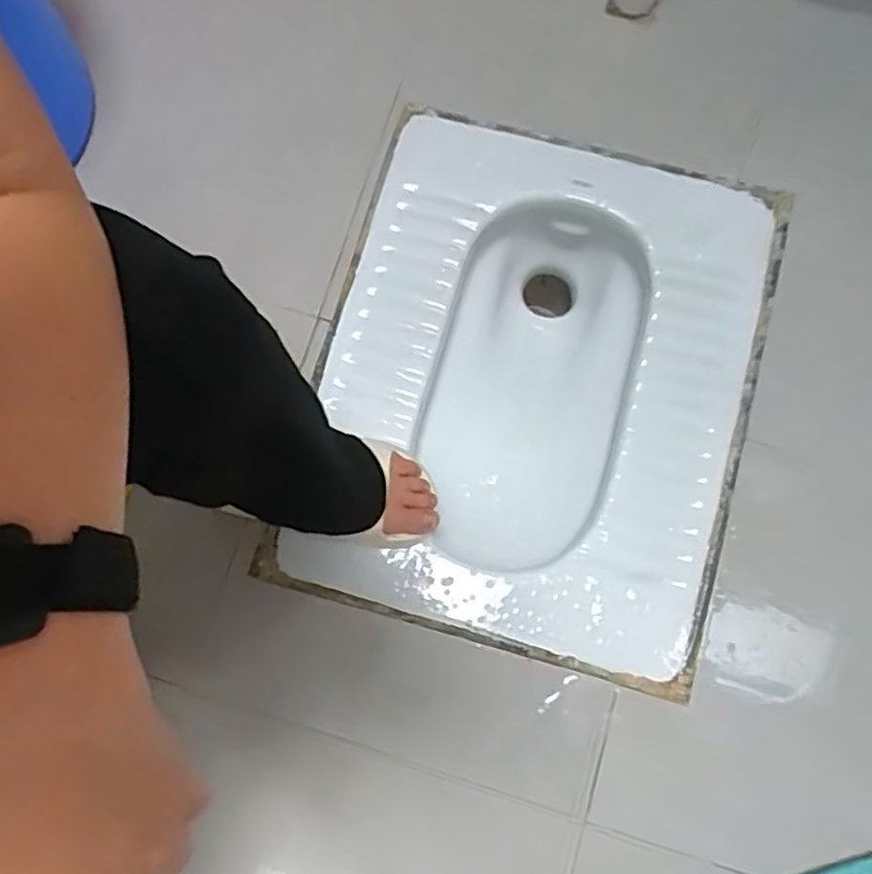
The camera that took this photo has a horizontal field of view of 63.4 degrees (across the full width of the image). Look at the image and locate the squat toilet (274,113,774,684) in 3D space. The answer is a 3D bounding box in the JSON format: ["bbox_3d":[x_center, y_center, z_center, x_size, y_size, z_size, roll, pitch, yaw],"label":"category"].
[{"bbox_3d":[0.105,-0.052,0.804,0.420,0.137,0.537,16,77,5],"label":"squat toilet"}]

